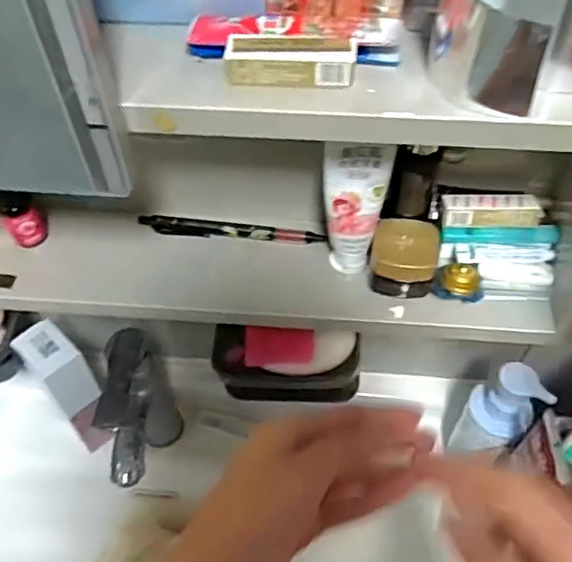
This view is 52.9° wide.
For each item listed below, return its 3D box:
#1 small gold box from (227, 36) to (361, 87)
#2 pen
[{"bbox_3d":[0.003,-0.107,0.278,0.061,0.016,0.021,2,52,4],"label":"small gold box"},{"bbox_3d":[-0.042,-0.037,0.434,0.139,0.015,0.011,7,52,7],"label":"pen"}]

